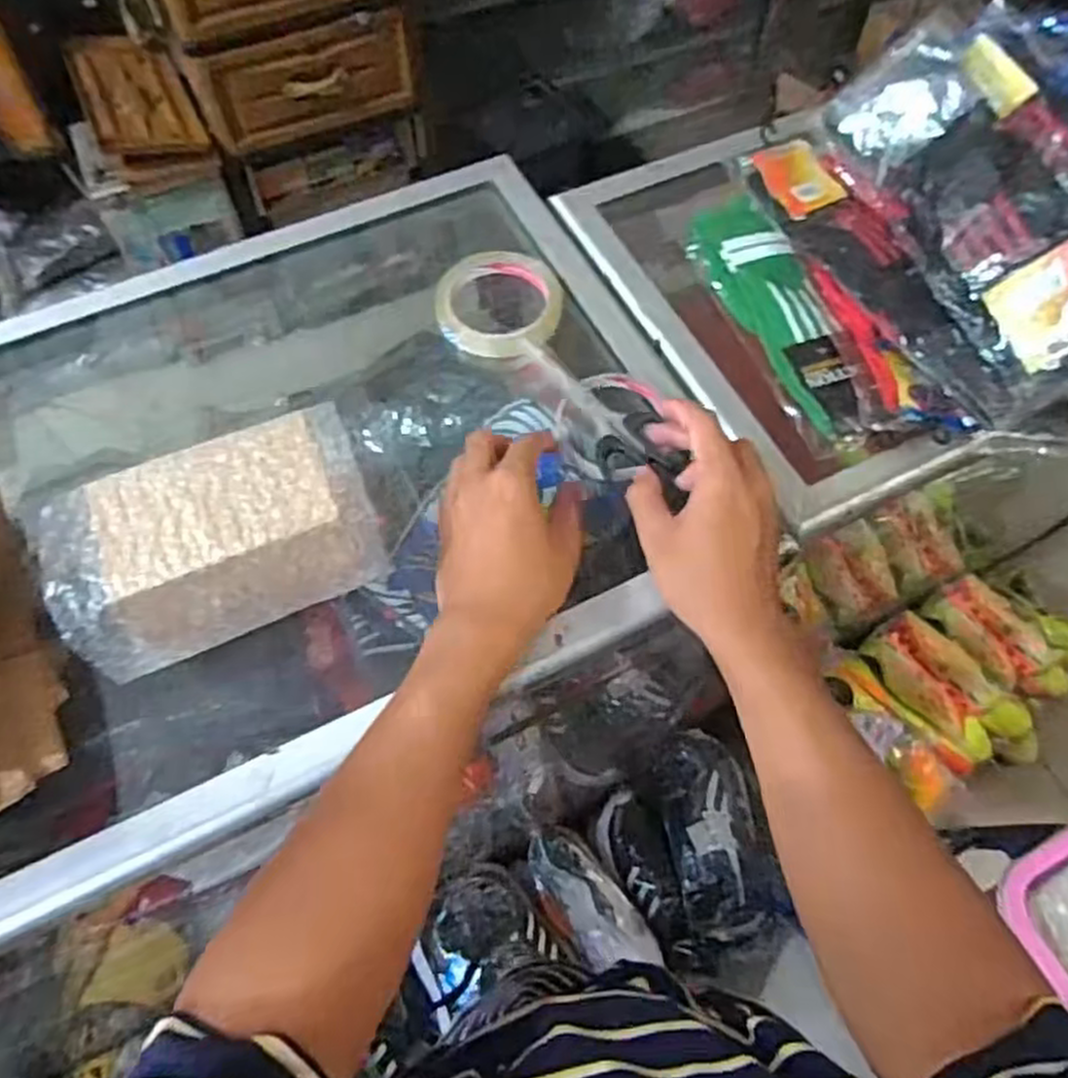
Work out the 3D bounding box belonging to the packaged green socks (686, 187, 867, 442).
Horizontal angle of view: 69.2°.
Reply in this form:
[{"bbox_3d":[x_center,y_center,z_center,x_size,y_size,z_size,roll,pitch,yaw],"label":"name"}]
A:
[{"bbox_3d":[0.192,-0.181,0.609,0.072,0.038,0.232,-19,64,-10],"label":"packaged green socks"}]

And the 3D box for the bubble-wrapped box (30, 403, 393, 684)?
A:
[{"bbox_3d":[-0.182,-0.001,0.457,0.170,0.068,0.093,-22,65,-11],"label":"bubble-wrapped box"}]

